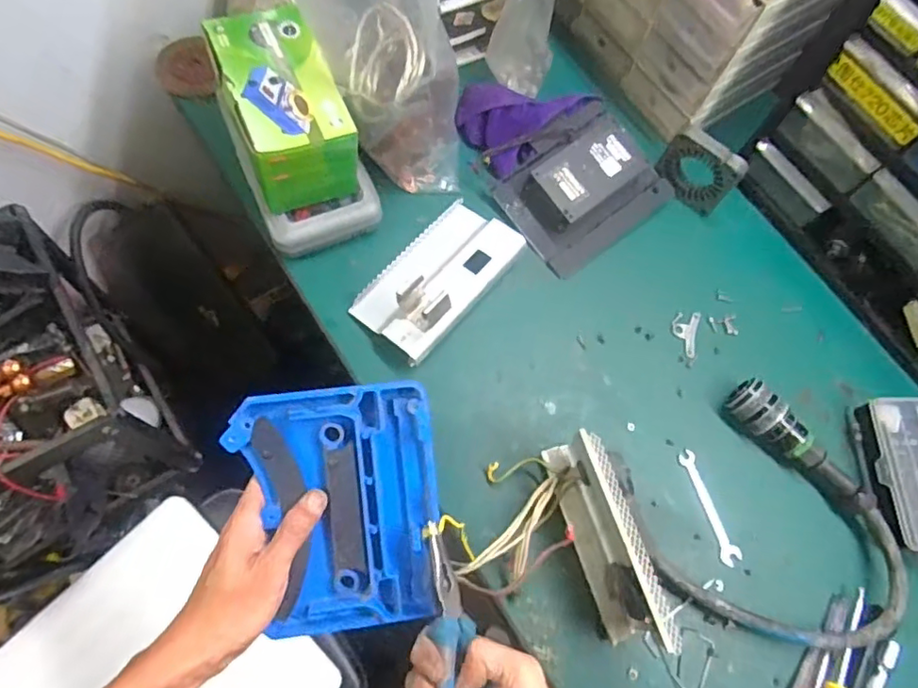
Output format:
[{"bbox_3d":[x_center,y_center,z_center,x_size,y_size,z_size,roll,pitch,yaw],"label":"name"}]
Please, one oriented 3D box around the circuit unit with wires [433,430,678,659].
[{"bbox_3d":[0.085,0.201,0.561,0.156,0.104,0.197,-15,74,-10],"label":"circuit unit with wires"}]

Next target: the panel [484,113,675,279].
[{"bbox_3d":[0.149,-0.202,0.727,0.192,0.062,0.165,-37,78,-17],"label":"panel"}]

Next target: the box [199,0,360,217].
[{"bbox_3d":[-0.188,-0.253,0.644,0.110,0.101,0.194,-19,73,-12],"label":"box"}]

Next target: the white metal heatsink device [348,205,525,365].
[{"bbox_3d":[-0.022,-0.082,0.666,0.110,0.073,0.195,39,73,8],"label":"white metal heatsink device"}]

